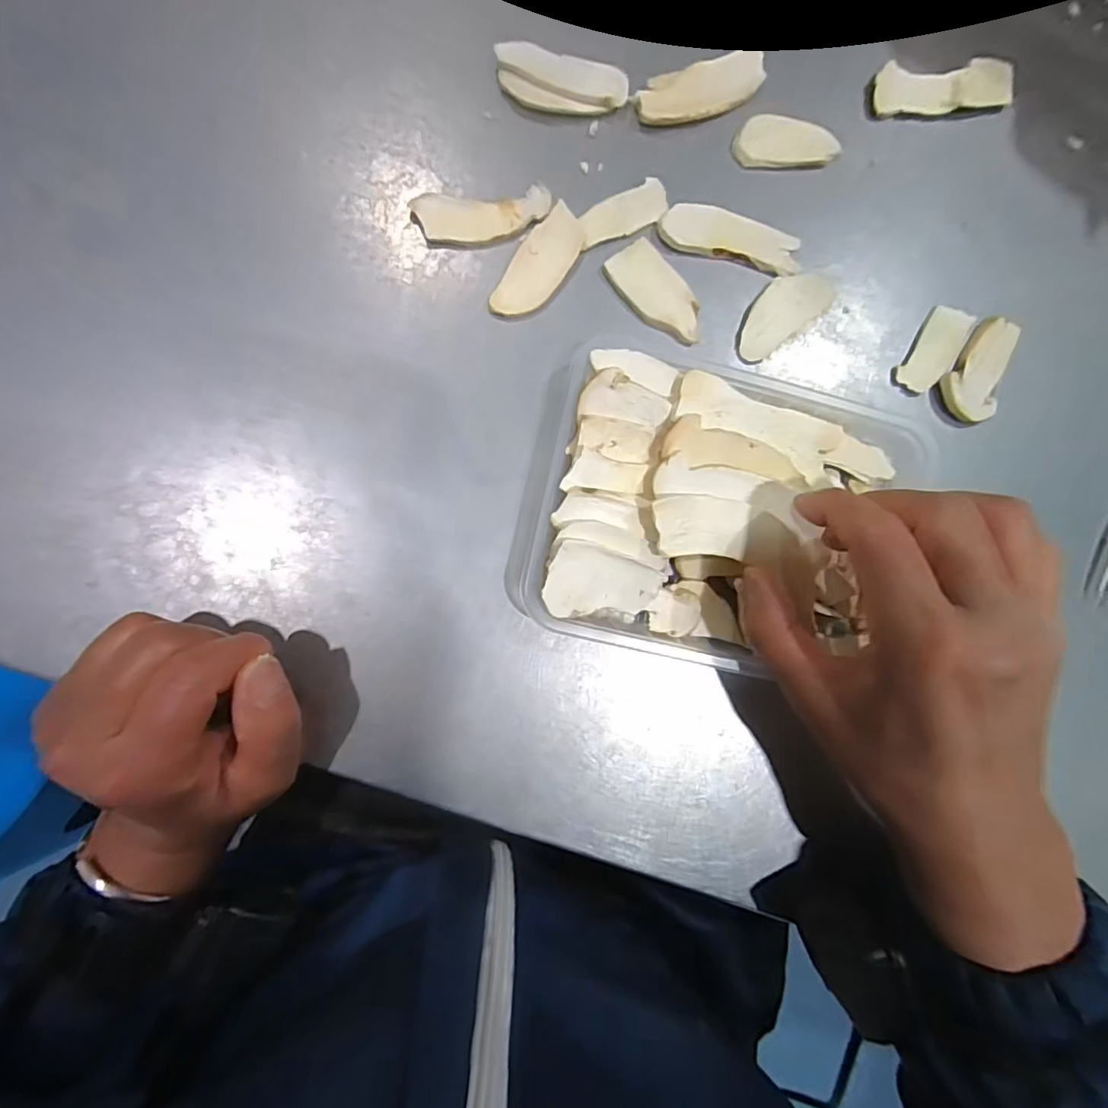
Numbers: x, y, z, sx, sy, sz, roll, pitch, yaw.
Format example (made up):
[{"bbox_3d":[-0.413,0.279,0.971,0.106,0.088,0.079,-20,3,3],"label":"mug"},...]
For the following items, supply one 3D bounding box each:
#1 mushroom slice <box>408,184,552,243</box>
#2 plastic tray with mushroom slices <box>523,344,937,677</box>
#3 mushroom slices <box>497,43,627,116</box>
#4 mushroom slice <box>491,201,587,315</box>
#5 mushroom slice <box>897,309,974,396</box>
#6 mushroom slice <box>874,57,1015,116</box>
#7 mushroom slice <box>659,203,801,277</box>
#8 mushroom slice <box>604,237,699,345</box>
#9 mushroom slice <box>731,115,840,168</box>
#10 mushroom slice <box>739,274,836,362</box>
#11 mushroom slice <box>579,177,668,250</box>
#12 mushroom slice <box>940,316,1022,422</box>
[{"bbox_3d":[-0.034,-0.161,0.256,0.063,0.005,0.023,-8,89,-6],"label":"mushroom slice"},{"bbox_3d":[0.083,-0.017,0.249,0.173,0.030,0.137,13,87,-6],"label":"plastic tray with mushroom slices"},{"bbox_3d":[0.004,-0.229,0.262,0.062,0.006,0.026,6,88,-6],"label":"mushroom slices"},{"bbox_3d":[-0.007,-0.137,0.257,0.024,0.004,0.058,33,85,-4],"label":"mushroom slice"},{"bbox_3d":[0.197,-0.105,0.279,0.020,0.004,0.049,34,85,-4],"label":"mushroom slice"},{"bbox_3d":[0.205,-0.244,0.283,0.079,0.008,0.022,-7,89,-6],"label":"mushroom slice"},{"bbox_3d":[0.088,-0.157,0.268,0.070,0.004,0.021,13,87,-6],"label":"mushroom slice"},{"bbox_3d":[0.051,-0.126,0.262,0.027,0.004,0.054,-39,92,-6],"label":"mushroom slice"},{"bbox_3d":[0.118,-0.208,0.274,0.053,0.006,0.023,-3,88,-6],"label":"mushroom slice"},{"bbox_3d":[0.114,-0.122,0.271,0.058,0.004,0.025,-38,92,-6],"label":"mushroom slice"},{"bbox_3d":[0.033,-0.165,0.262,0.048,0.004,0.018,-31,92,-6],"label":"mushroom slice"},{"bbox_3d":[0.222,-0.095,0.280,0.030,0.005,0.058,34,85,-4],"label":"mushroom slice"}]

